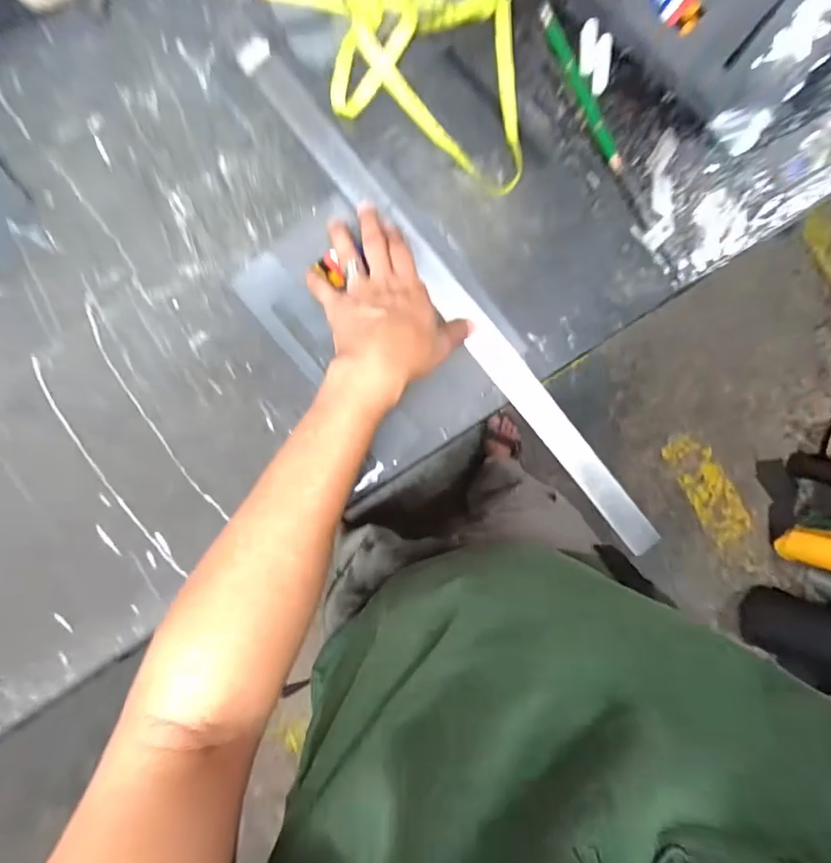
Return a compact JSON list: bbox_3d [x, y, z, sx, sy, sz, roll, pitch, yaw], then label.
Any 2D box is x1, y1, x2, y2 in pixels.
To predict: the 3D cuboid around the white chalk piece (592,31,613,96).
[{"bbox_3d":[0.176,-0.346,0.465,0.013,0.008,0.050,7,93,-3],"label":"white chalk piece"}]

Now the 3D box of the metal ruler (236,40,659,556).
[{"bbox_3d":[0.041,-0.115,0.459,0.031,0.010,0.580,-39,95,0],"label":"metal ruler"}]

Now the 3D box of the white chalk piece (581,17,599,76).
[{"bbox_3d":[0.164,-0.365,0.466,0.013,0.010,0.049,5,93,-3],"label":"white chalk piece"}]

